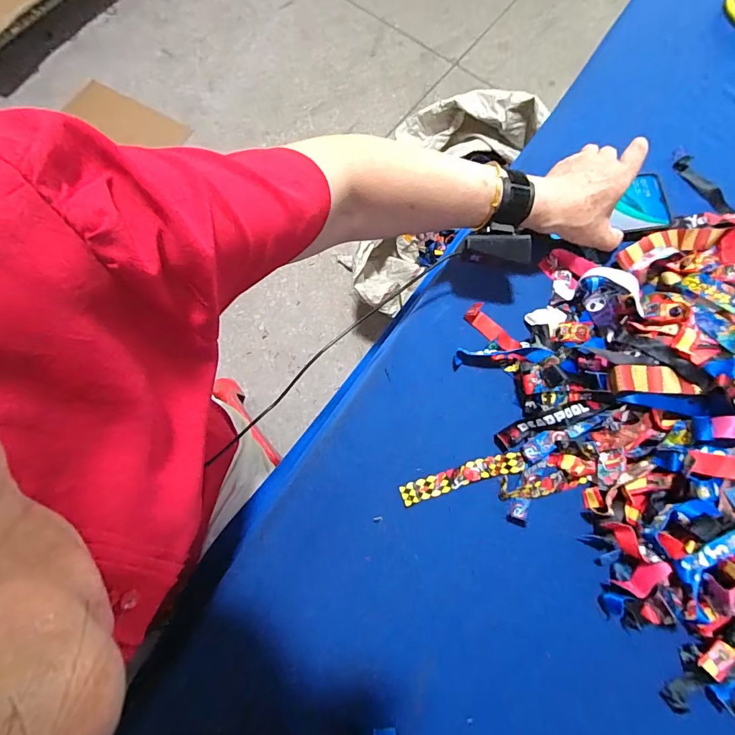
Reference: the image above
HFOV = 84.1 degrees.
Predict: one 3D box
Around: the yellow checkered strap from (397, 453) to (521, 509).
[{"bbox_3d":[0.098,0.113,0.421,0.130,0.007,0.022,-16,77,-6],"label":"yellow checkered strap"}]

